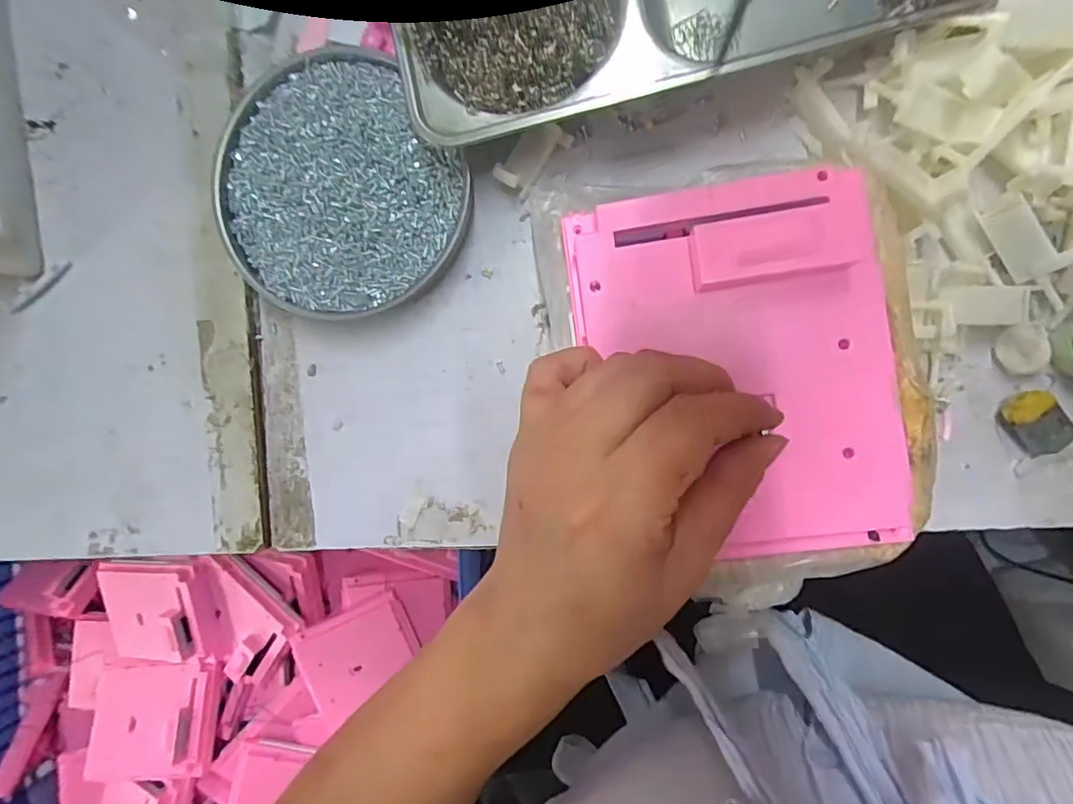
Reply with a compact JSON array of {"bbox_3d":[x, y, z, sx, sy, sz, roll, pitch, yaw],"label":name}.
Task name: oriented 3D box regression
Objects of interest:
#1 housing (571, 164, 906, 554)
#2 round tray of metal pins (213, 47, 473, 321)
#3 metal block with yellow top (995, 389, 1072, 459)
[{"bbox_3d":[0.084,-0.013,0.245,0.129,0.017,0.154,-5,92,7],"label":"housing"},{"bbox_3d":[-0.106,-0.110,0.310,0.124,0.024,0.131,0,92,7],"label":"round tray of metal pins"},{"bbox_3d":[0.232,0.009,0.269,0.018,0.017,0.029,-38,88,7],"label":"metal block with yellow top"}]

